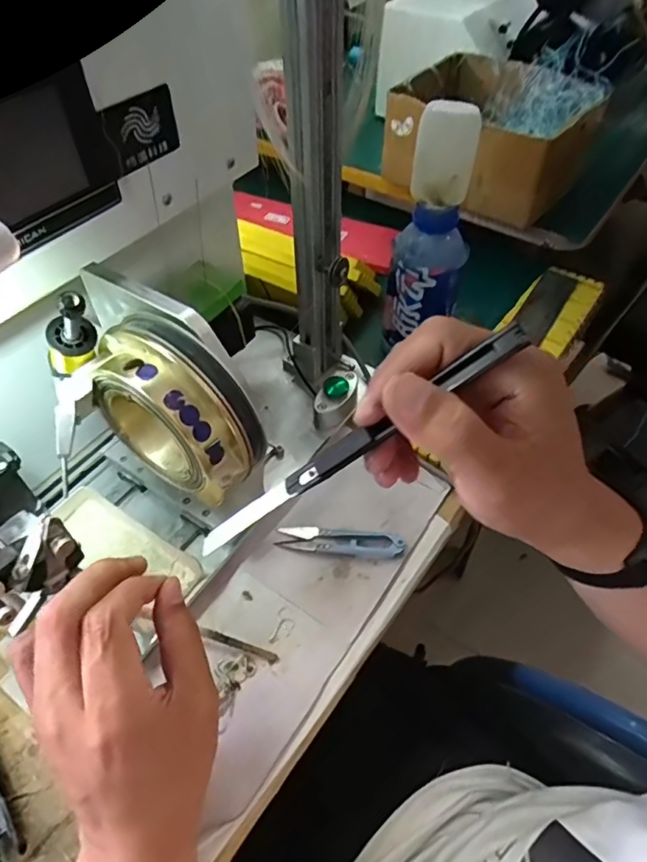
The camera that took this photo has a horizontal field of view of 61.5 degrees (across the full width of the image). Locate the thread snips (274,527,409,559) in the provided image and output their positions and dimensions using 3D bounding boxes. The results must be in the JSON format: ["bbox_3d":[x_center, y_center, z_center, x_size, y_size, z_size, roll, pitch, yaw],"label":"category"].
[{"bbox_3d":[0.014,0.089,0.441,0.101,0.010,0.022,7,51,6],"label":"thread snips"}]

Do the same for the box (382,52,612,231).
[{"bbox_3d":[0.190,-0.339,0.626,0.197,0.101,0.154,32,57,24],"label":"box"}]

